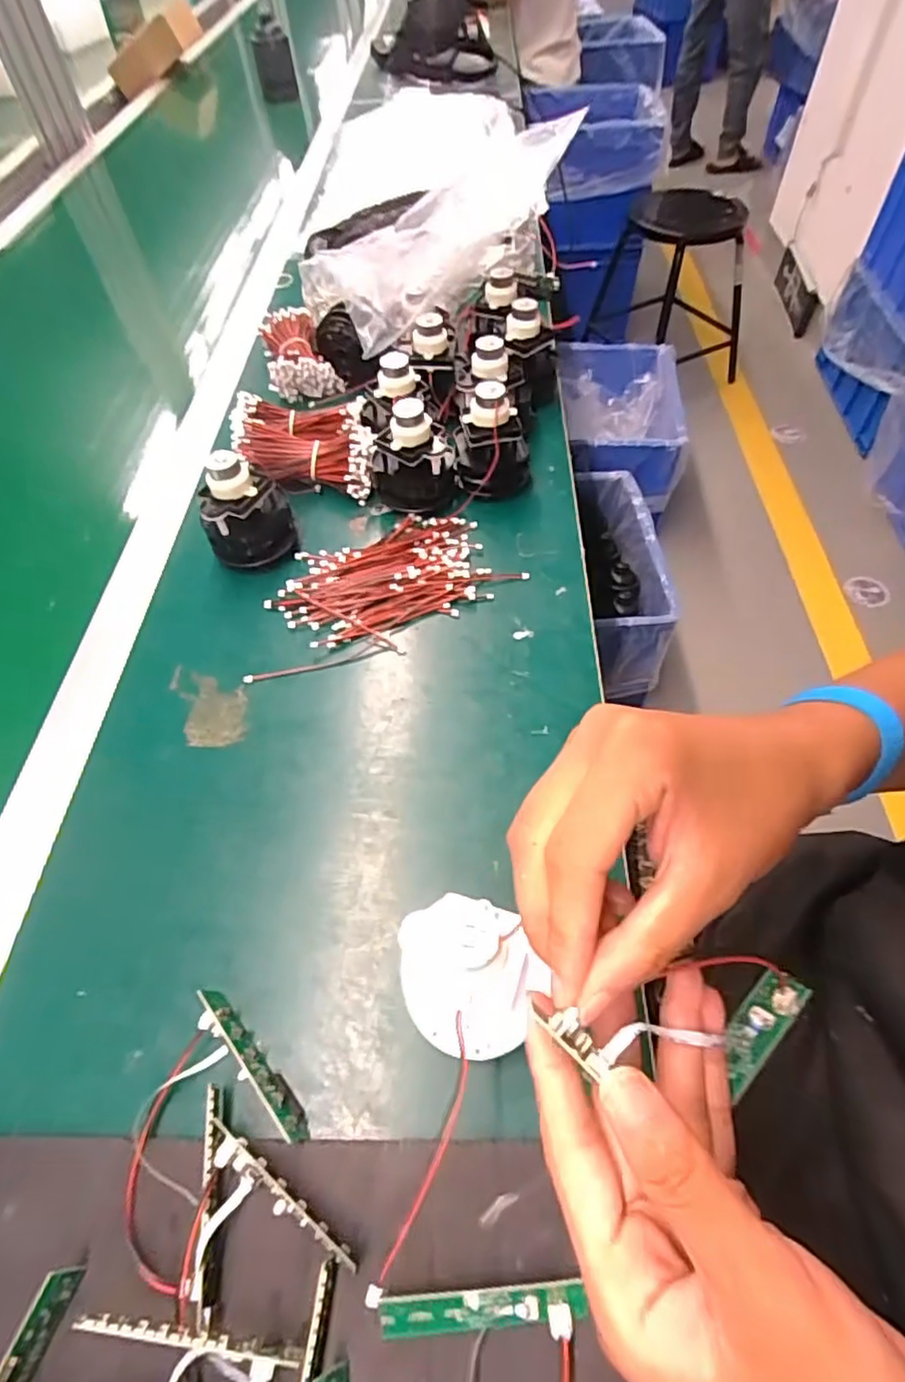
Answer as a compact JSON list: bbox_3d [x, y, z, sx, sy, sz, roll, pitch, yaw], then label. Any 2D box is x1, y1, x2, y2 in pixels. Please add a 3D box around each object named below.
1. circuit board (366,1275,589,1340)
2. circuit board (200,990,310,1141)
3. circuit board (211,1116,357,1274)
[{"bbox_3d":[0.009,0.243,0.245,0.083,0.008,0.015,-3,55,0],"label":"circuit board"},{"bbox_3d":[-0.098,0.179,0.300,0.012,0.018,0.080,-38,62,-21],"label":"circuit board"},{"bbox_3d":[-0.073,0.215,0.268,0.082,0.021,0.011,26,60,19],"label":"circuit board"}]

